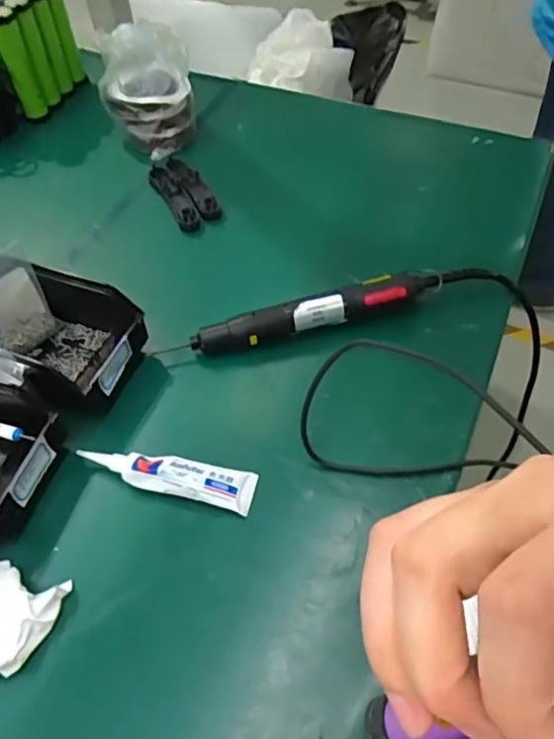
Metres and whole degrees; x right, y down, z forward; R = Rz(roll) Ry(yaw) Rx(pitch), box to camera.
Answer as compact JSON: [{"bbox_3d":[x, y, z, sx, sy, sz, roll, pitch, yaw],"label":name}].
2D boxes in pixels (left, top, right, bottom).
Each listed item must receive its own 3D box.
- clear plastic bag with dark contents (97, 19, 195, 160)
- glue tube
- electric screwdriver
[{"bbox_3d":[-0.172,-0.367,0.783,0.121,0.125,0.124,-12,54,-8],"label":"clear plastic bag with dark contents"},{"bbox_3d":[-0.092,0.086,0.496,0.149,0.019,0.035,11,53,10],"label":"glue tube"},{"bbox_3d":[0.037,-0.054,0.592,0.272,0.038,0.037,-16,53,-10],"label":"electric screwdriver"}]

